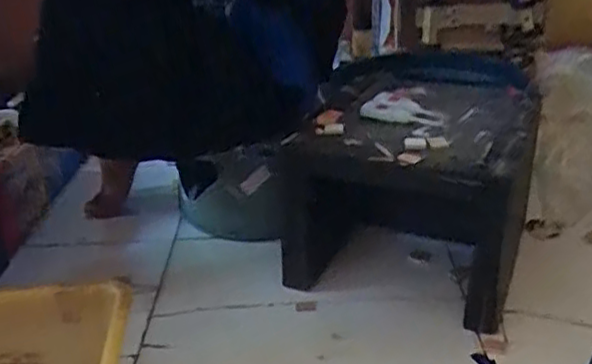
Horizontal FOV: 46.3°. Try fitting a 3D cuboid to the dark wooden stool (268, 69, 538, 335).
[{"bbox_3d":[0.150,0.001,0.907,0.283,0.208,0.279,10,31,23],"label":"dark wooden stool"}]

